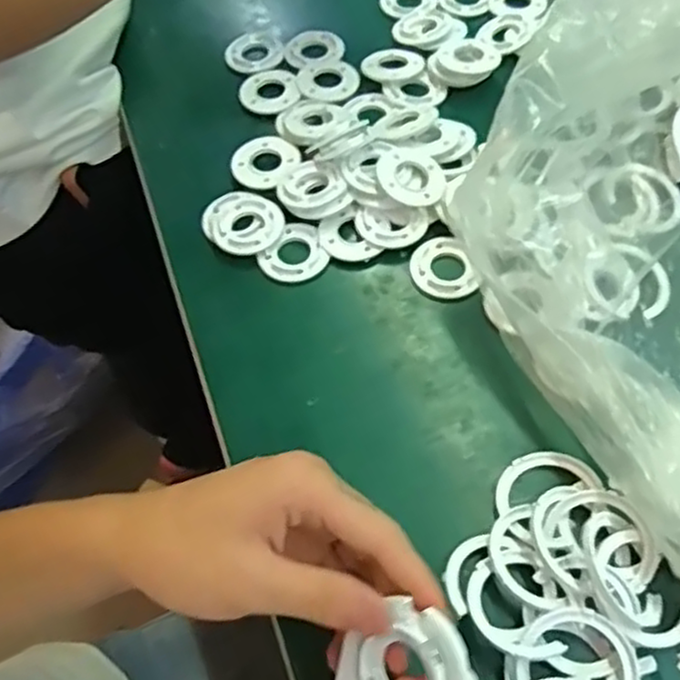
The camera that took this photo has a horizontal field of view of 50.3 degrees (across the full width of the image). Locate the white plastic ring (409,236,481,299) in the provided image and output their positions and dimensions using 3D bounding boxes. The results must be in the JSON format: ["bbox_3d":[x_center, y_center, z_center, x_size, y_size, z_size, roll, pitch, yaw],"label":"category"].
[{"bbox_3d":[0.062,-0.044,0.439,0.037,0.006,0.043,-17,60,-6],"label":"white plastic ring"}]

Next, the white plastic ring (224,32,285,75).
[{"bbox_3d":[-0.063,-0.222,0.560,0.049,0.009,0.049,-2,59,3],"label":"white plastic ring"}]

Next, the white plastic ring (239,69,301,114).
[{"bbox_3d":[-0.052,-0.183,0.530,0.043,0.004,0.047,-2,59,3],"label":"white plastic ring"}]

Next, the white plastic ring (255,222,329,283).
[{"bbox_3d":[-0.030,-0.054,0.449,0.041,0.006,0.039,-2,59,3],"label":"white plastic ring"}]

